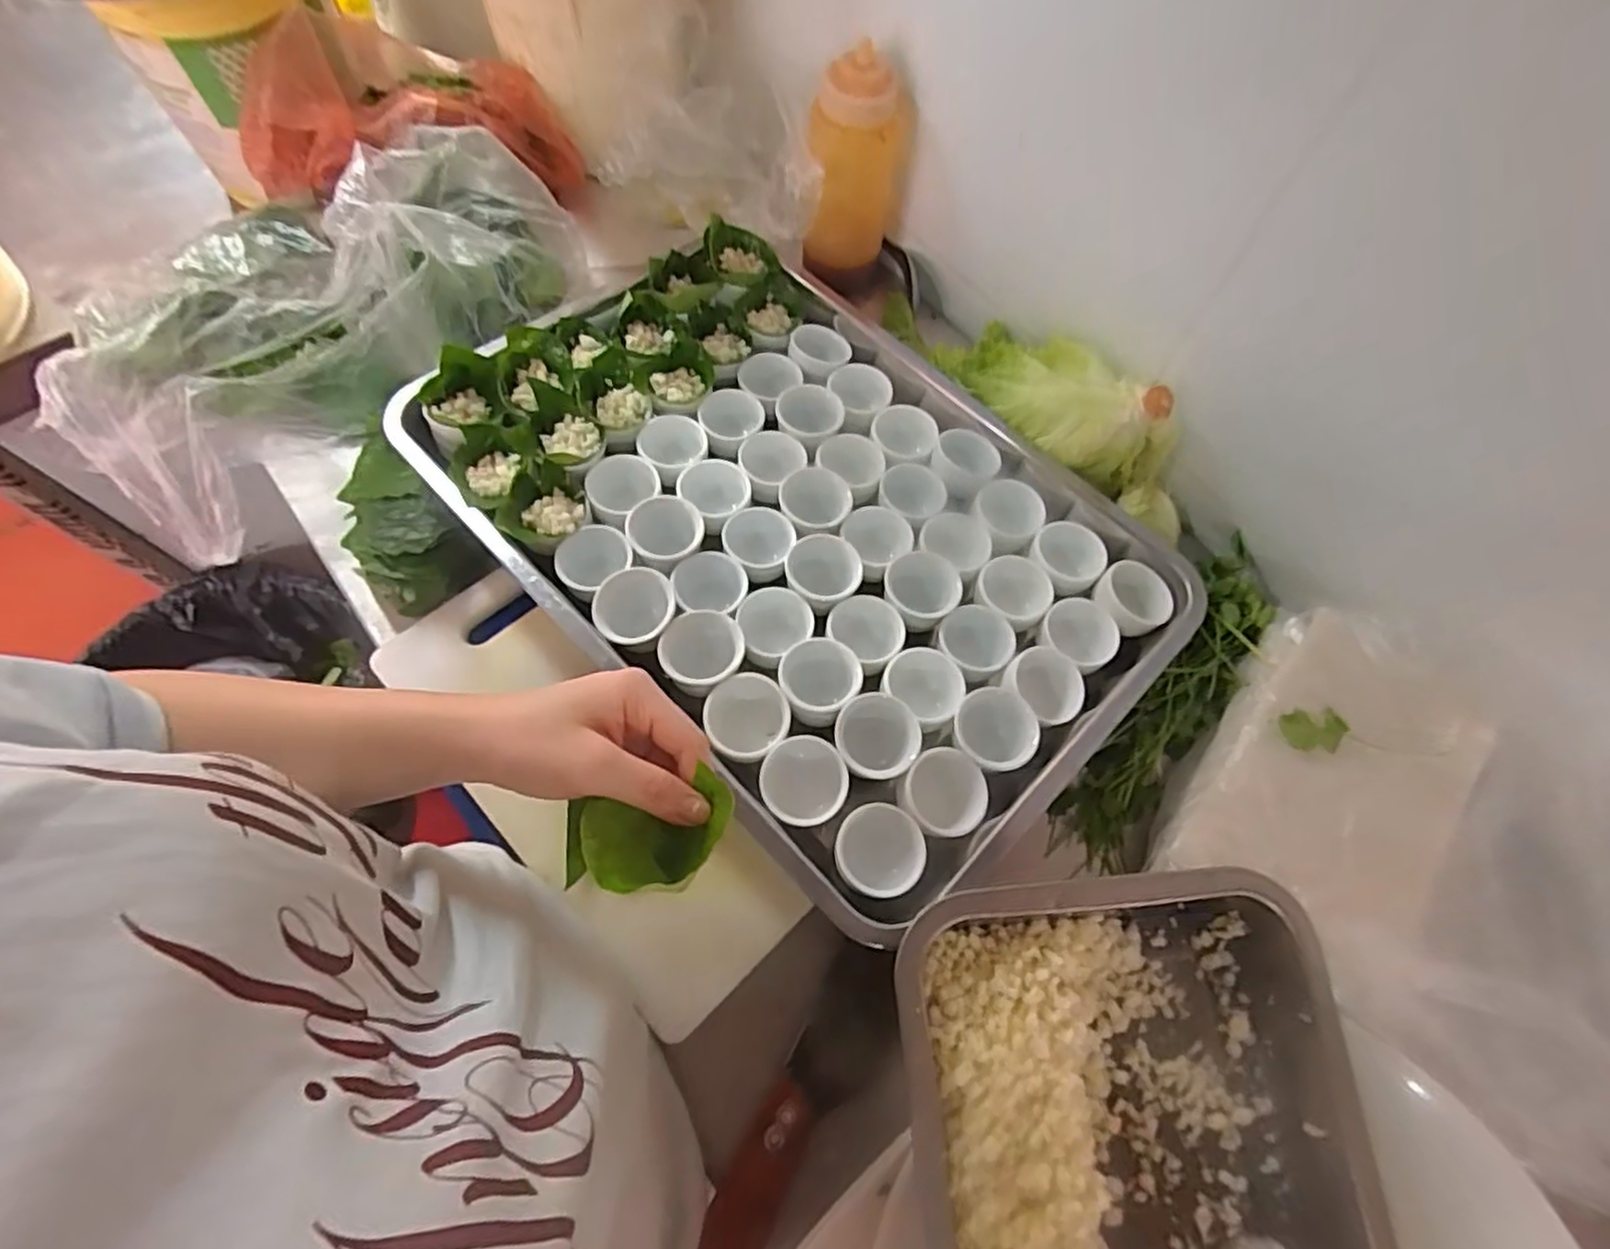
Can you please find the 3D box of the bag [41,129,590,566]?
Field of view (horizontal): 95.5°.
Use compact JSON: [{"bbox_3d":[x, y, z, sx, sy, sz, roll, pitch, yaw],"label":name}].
[{"bbox_3d":[-0.355,-0.246,0.525,0.349,0.111,0.234,-41,74,-18],"label":"bag"}]

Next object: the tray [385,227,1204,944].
[{"bbox_3d":[-0.003,-0.082,0.509,0.348,0.060,0.481,-42,74,-18],"label":"tray"}]

